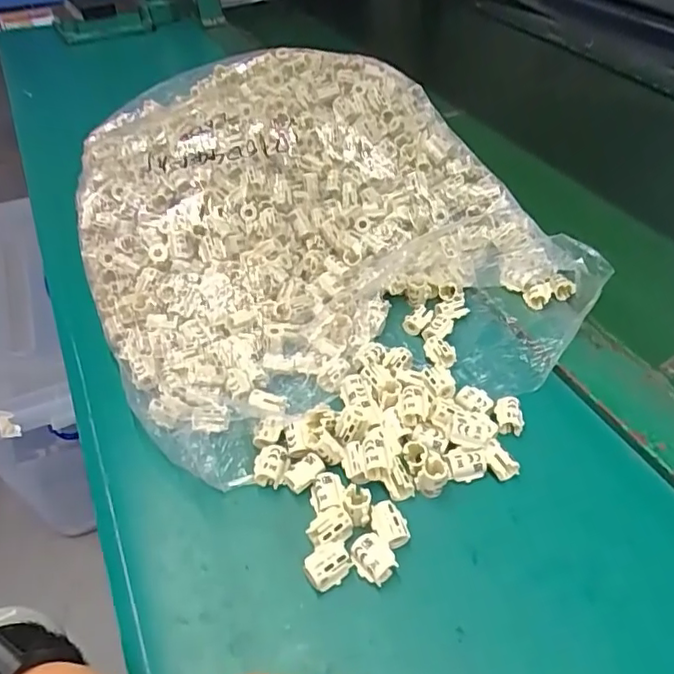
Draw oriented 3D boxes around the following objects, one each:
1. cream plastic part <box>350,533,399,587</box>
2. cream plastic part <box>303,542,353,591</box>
[{"bbox_3d":[0.018,0.115,0.295,0.018,0.014,0.021,-32,52,-28],"label":"cream plastic part"},{"bbox_3d":[-0.005,0.116,0.291,0.022,0.013,0.017,-31,52,-27],"label":"cream plastic part"}]

